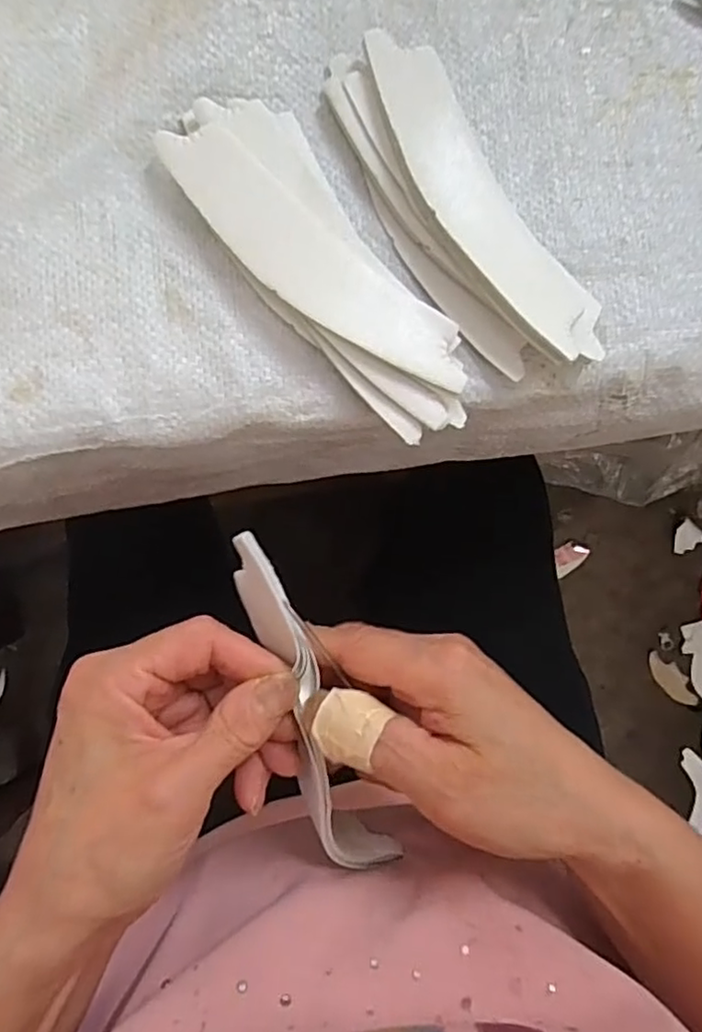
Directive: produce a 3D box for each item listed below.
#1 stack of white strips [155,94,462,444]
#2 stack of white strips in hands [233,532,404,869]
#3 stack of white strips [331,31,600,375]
[{"bbox_3d":[-0.011,-0.101,0.261,0.054,0.017,0.160,-36,90,-5],"label":"stack of white strips"},{"bbox_3d":[-0.012,0.074,0.234,0.025,0.032,0.144,-16,107,-5],"label":"stack of white strips in hands"},{"bbox_3d":[0.044,-0.131,0.266,0.053,0.025,0.159,-34,90,-5],"label":"stack of white strips"}]

